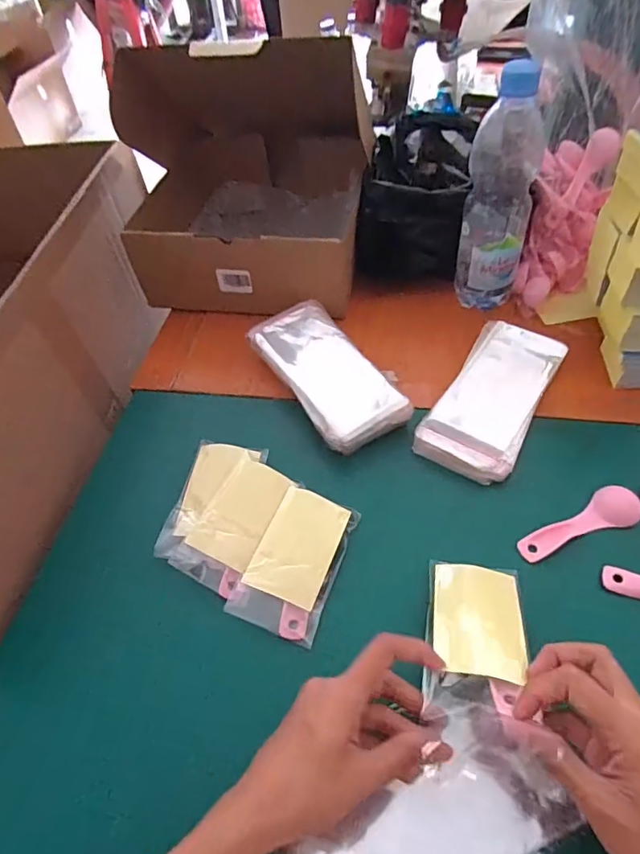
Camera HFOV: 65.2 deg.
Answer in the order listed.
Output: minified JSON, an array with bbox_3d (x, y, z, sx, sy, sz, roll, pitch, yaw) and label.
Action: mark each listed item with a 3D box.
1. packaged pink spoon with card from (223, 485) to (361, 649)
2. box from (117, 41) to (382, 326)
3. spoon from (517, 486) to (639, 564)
[{"bbox_3d":[-0.018,0.112,0.413,0.067,0.023,0.116,16,54,16],"label":"packaged pink spoon with card"},{"bbox_3d":[-0.089,-0.301,0.622,0.278,0.229,0.267,5,52,8],"label":"box"},{"bbox_3d":[0.216,0.082,0.412,0.109,0.013,0.033,-23,54,-14],"label":"spoon"}]

